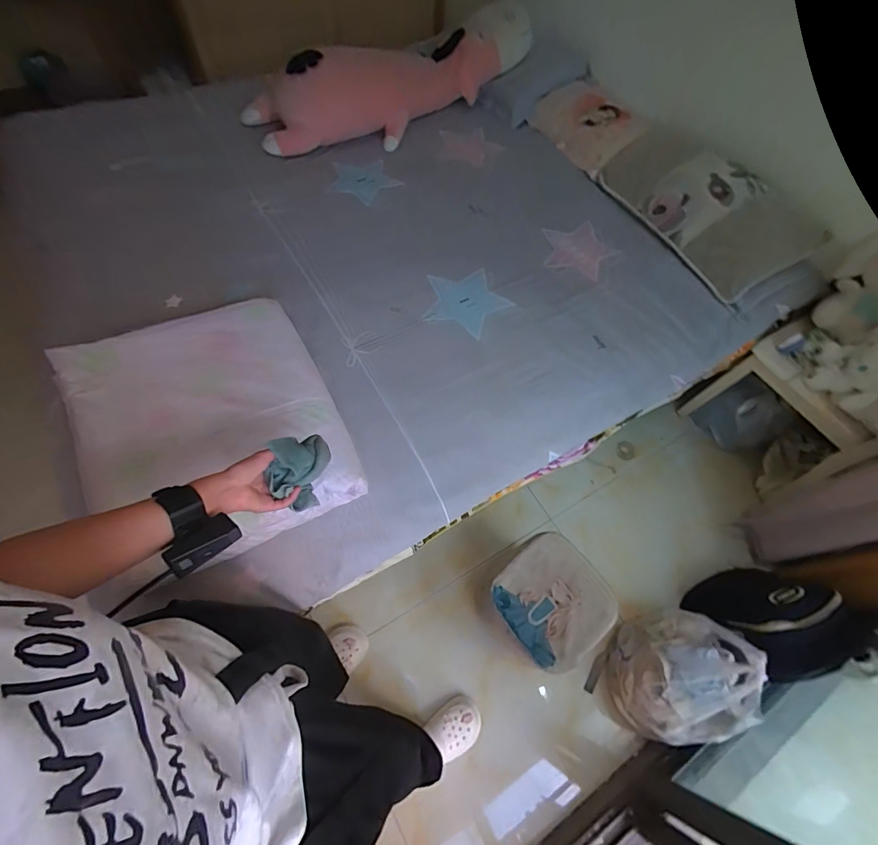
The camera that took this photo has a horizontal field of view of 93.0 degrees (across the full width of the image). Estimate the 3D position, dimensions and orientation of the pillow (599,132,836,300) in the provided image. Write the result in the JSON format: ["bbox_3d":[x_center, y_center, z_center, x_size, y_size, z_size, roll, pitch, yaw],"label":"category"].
[{"bbox_3d":[0.760,-0.639,1.211,0.317,0.106,0.598,-43,67,18],"label":"pillow"}]

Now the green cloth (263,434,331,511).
[{"bbox_3d":[-0.194,0.059,0.572,0.067,0.063,0.106,0,64,-3],"label":"green cloth"}]

